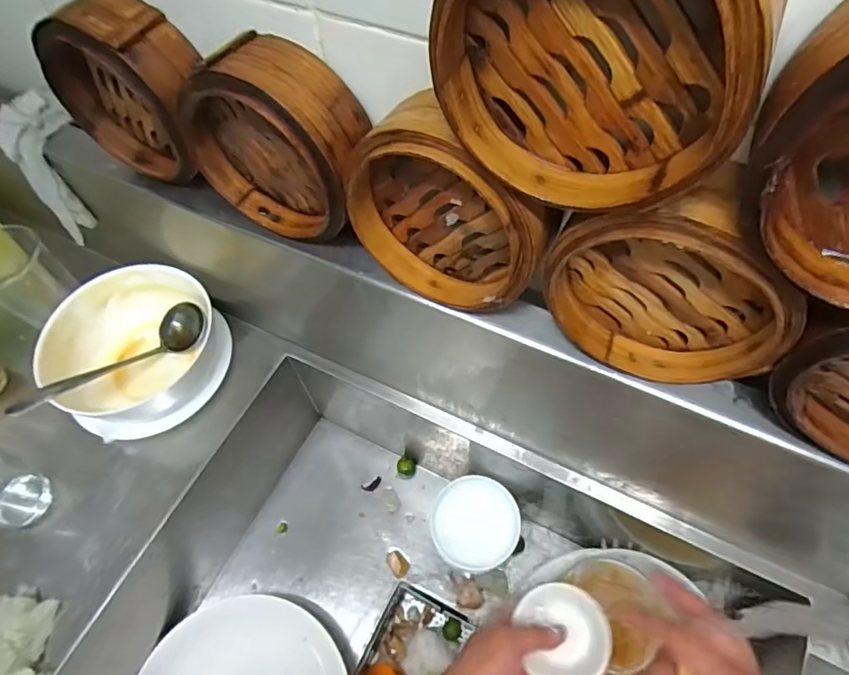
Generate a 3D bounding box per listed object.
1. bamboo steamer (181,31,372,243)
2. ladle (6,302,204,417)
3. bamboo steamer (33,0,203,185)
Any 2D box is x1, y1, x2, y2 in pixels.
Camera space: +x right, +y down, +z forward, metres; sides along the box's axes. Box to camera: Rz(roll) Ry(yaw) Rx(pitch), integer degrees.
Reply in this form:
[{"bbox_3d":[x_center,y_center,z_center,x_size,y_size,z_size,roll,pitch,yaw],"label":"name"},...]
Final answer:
[{"bbox_3d":[-0.113,-0.148,0.409,0.149,0.133,0.063,22,63,15],"label":"bamboo steamer"},{"bbox_3d":[-0.355,0.025,0.604,0.045,0.049,0.213,40,54,22],"label":"ladle"},{"bbox_3d":[-0.246,-0.205,0.448,0.149,0.136,0.065,18,62,13],"label":"bamboo steamer"}]

